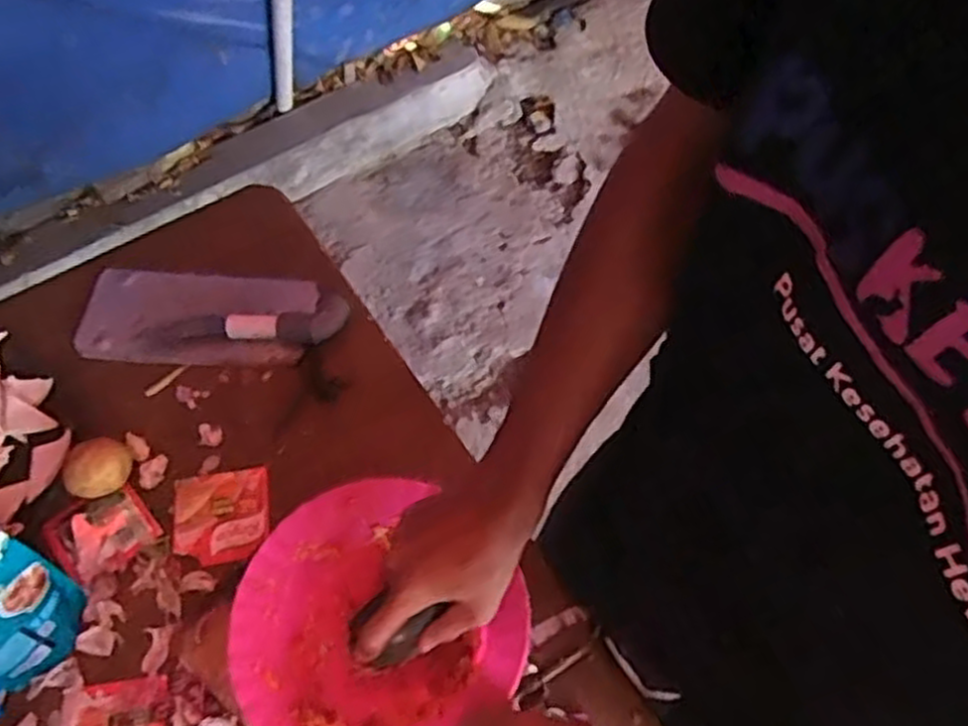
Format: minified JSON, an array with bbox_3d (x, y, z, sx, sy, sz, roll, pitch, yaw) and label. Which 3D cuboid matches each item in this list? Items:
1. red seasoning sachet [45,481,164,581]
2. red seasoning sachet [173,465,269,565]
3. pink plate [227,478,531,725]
[{"bbox_3d":[-0.324,0.142,0.640,0.079,0.012,0.076,-37,63,-18],"label":"red seasoning sachet"},{"bbox_3d":[-0.224,0.130,0.644,0.079,0.010,0.077,-11,58,-4],"label":"red seasoning sachet"},{"bbox_3d":[-0.086,0.202,0.574,0.206,0.034,0.201,-1,58,2],"label":"pink plate"}]

